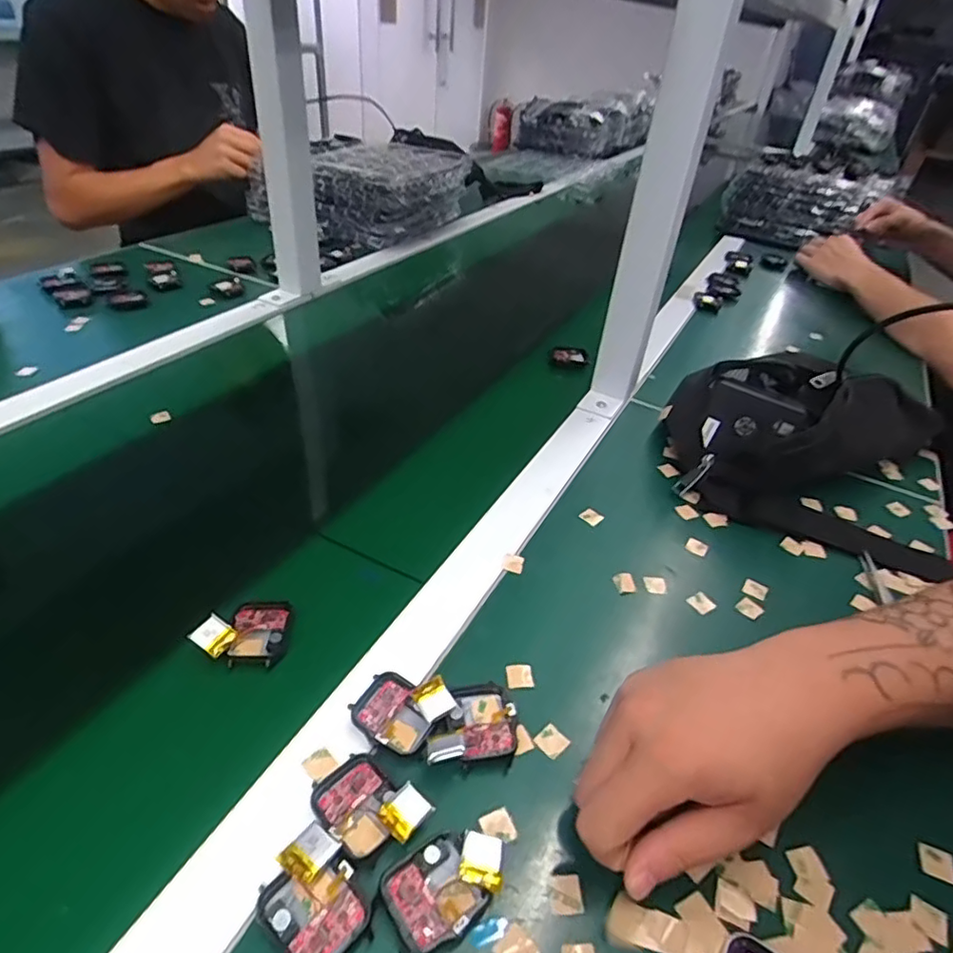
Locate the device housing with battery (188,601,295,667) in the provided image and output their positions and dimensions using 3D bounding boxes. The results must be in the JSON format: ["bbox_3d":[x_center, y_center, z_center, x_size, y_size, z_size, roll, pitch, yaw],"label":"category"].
[{"bbox_3d":[-0.143,0.093,0.362,0.051,0.016,0.043,2,40,-5],"label":"device housing with battery"}]

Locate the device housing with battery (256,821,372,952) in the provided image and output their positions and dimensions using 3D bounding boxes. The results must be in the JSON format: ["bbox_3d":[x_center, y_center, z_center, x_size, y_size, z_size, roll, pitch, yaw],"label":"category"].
[{"bbox_3d":[-0.070,0.183,0.254,0.048,0.013,0.038,34,47,29],"label":"device housing with battery"}]

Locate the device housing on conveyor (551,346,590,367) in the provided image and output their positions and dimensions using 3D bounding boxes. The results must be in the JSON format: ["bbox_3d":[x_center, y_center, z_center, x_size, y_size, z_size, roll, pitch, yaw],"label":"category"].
[{"bbox_3d":[0.111,-0.143,0.702,0.043,0.009,0.031,9,40,3],"label":"device housing on conveyor"}]

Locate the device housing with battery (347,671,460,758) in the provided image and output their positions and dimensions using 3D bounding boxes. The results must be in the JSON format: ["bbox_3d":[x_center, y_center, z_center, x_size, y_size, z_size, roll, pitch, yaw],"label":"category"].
[{"bbox_3d":[-0.042,0.129,0.329,0.045,0.015,0.046,29,45,25],"label":"device housing with battery"}]

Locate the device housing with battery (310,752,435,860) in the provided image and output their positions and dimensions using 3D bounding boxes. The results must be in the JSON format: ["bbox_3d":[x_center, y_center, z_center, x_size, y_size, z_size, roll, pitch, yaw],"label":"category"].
[{"bbox_3d":[-0.053,0.160,0.287,0.052,0.013,0.038,30,45,25],"label":"device housing with battery"}]

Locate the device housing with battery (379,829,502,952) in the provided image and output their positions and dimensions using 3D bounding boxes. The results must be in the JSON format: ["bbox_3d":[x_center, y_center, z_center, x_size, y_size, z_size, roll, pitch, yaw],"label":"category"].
[{"bbox_3d":[-0.014,0.182,0.266,0.053,0.015,0.039,-24,49,-32],"label":"device housing with battery"}]

